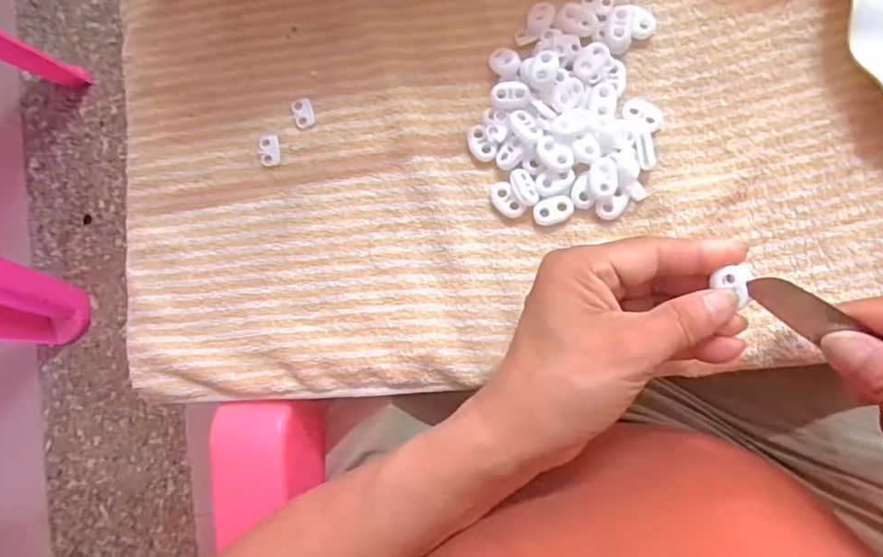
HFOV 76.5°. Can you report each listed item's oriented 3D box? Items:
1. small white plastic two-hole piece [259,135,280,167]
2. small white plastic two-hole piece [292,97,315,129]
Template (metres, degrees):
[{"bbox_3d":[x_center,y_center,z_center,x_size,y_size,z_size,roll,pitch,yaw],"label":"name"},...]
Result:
[{"bbox_3d":[-0.107,-0.079,0.349,0.013,0.004,0.019,-9,83,7],"label":"small white plastic two-hole piece"},{"bbox_3d":[-0.086,-0.103,0.348,0.013,0.005,0.018,-17,82,6],"label":"small white plastic two-hole piece"}]

